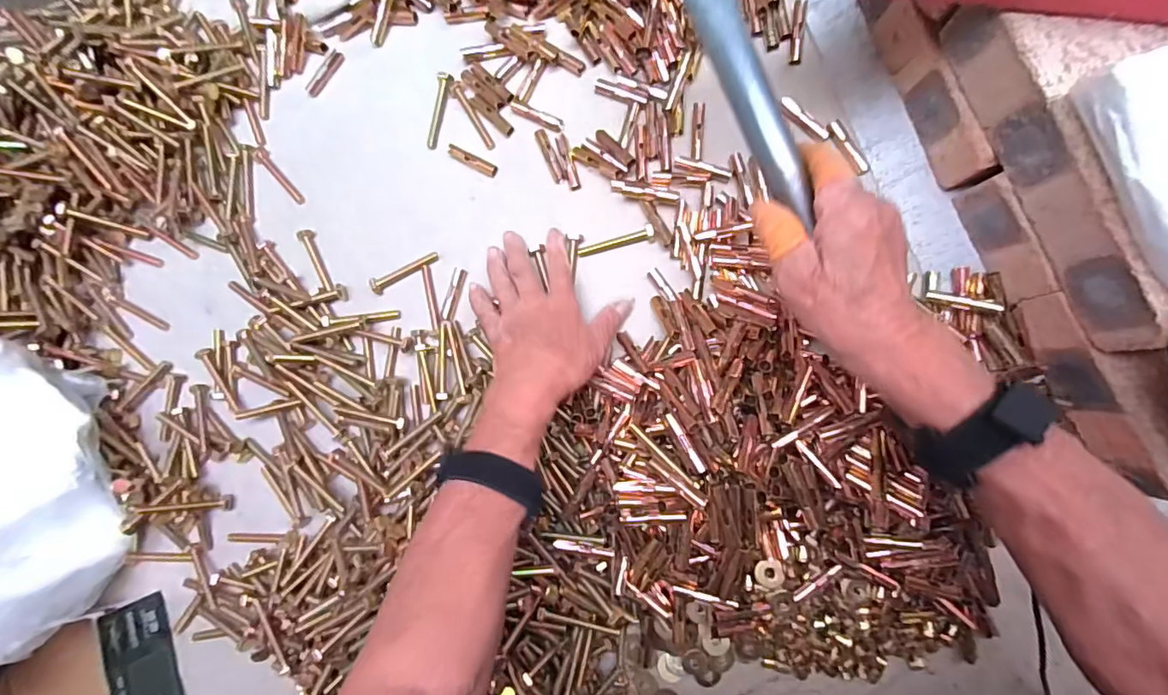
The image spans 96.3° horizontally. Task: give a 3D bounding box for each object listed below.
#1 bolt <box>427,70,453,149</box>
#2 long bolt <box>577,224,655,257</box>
[{"bbox_3d":[-0.133,-0.215,0.475,0.014,0.007,0.068,15,91,9],"label":"bolt"},{"bbox_3d":[0.027,-0.089,0.445,0.066,0.014,0.010,-14,86,9],"label":"long bolt"}]

